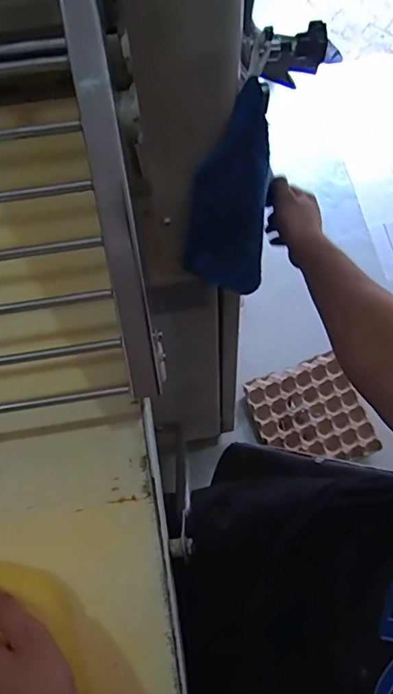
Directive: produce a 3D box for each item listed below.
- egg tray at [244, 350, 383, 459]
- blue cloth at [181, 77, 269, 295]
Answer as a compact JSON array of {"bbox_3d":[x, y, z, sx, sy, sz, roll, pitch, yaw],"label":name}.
[{"bbox_3d":[0.312,0.187,1.288,0.290,0.040,0.289,-20,73,-7],"label":"egg tray"},{"bbox_3d":[0.033,-0.163,0.549,0.096,0.271,0.020,1,57,2],"label":"blue cloth"}]

